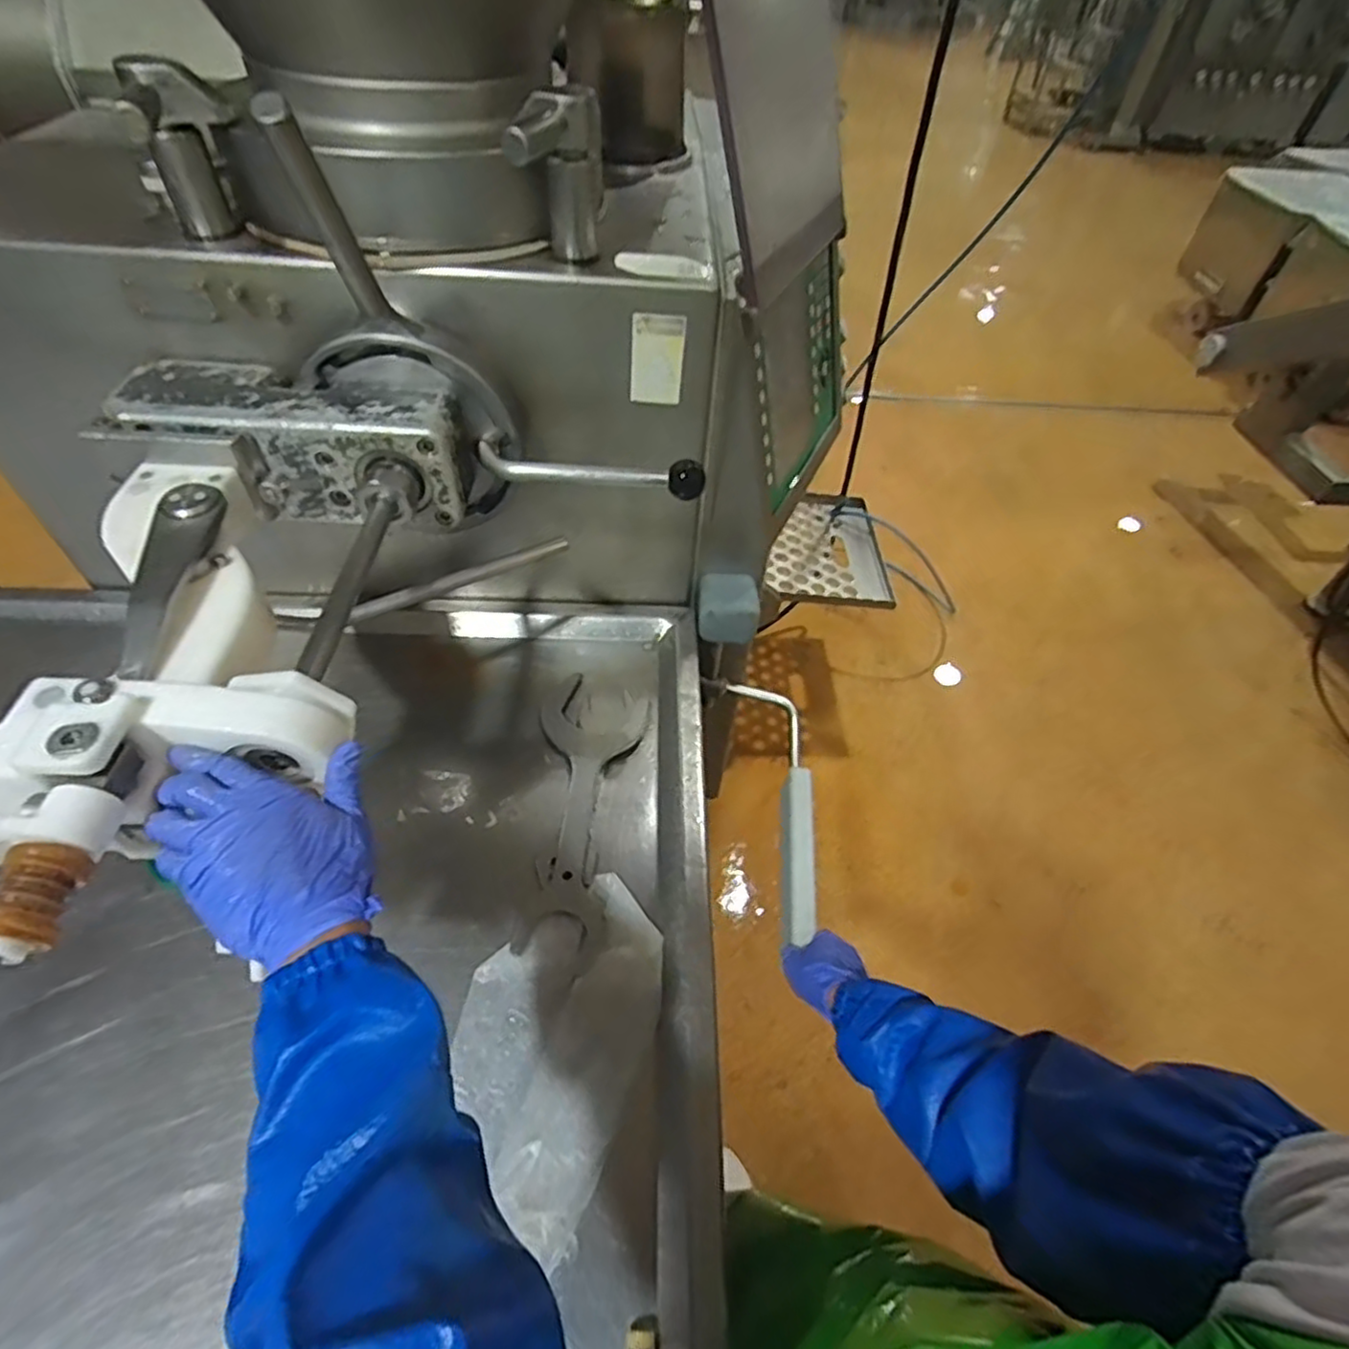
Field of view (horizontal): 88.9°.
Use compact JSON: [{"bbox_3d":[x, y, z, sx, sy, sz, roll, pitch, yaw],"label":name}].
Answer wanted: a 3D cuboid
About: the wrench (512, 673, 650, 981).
[{"bbox_3d":[-0.099,0.134,0.740,0.118,0.014,0.345,6,48,-2],"label":"wrench"}]

